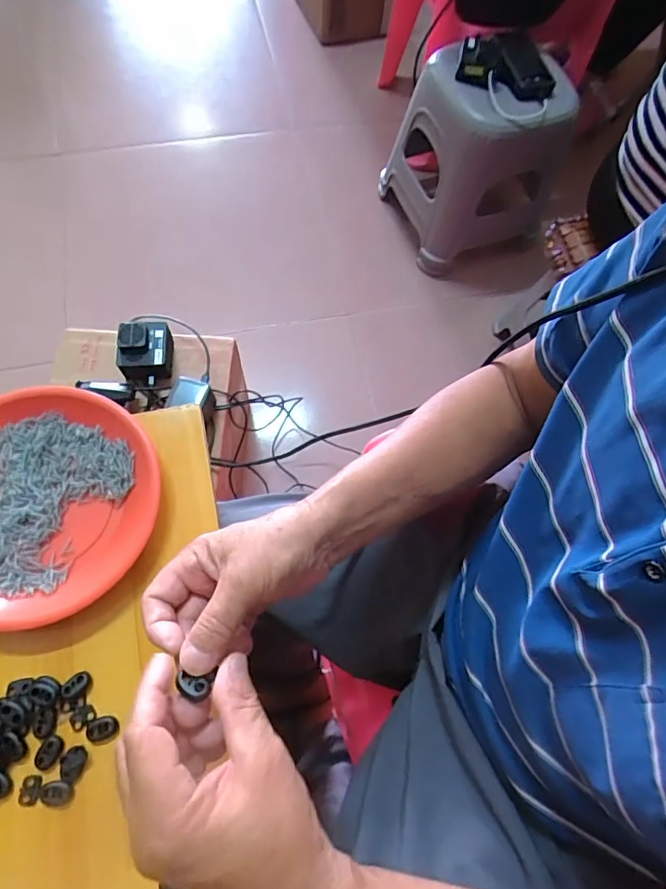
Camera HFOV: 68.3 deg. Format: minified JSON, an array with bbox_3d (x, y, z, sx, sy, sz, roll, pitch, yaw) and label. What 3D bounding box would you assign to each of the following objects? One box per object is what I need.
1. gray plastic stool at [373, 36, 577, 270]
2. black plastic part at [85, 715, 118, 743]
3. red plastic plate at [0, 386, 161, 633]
[{"bbox_3d":[0.296,-0.592,1.056,0.273,0.337,0.280,-17,69,-10],"label":"gray plastic stool"},{"bbox_3d":[-0.169,0.209,0.360,0.021,0.007,0.015,-6,68,-5],"label":"black plastic part"},{"bbox_3d":[-0.241,0.046,0.401,0.176,0.032,0.194,26,68,8],"label":"red plastic plate"}]

